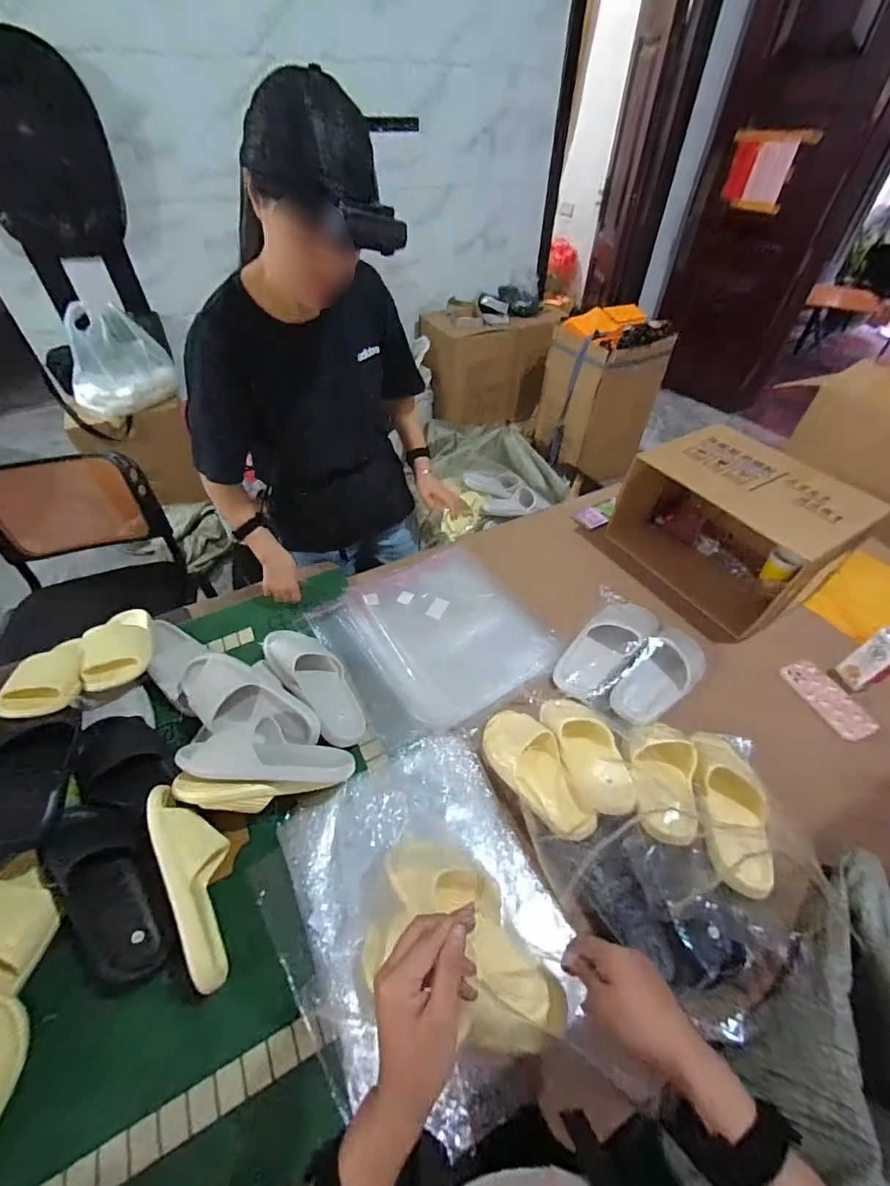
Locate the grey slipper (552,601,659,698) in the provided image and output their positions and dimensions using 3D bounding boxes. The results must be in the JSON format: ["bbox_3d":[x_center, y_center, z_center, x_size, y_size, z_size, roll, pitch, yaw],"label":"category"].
[{"bbox_3d":[0.329,0.100,0.918,0.118,0.067,0.285,34,55,26],"label":"grey slipper"}]

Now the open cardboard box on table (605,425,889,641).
[{"bbox_3d":[0.627,-0.146,1.020,0.236,0.276,0.406,-23,52,-21],"label":"open cardboard box on table"}]

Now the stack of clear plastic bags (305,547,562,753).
[{"bbox_3d":[-0.016,0.075,0.967,0.427,0.019,0.404,-26,53,-23],"label":"stack of clear plastic bags"}]

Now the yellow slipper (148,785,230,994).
[{"bbox_3d":[-0.336,0.385,0.628,0.065,0.101,0.254,-23,52,-21],"label":"yellow slipper"}]

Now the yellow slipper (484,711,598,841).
[{"bbox_3d":[0.148,0.286,0.745,0.111,0.059,0.233,-23,52,-20],"label":"yellow slipper"}]

